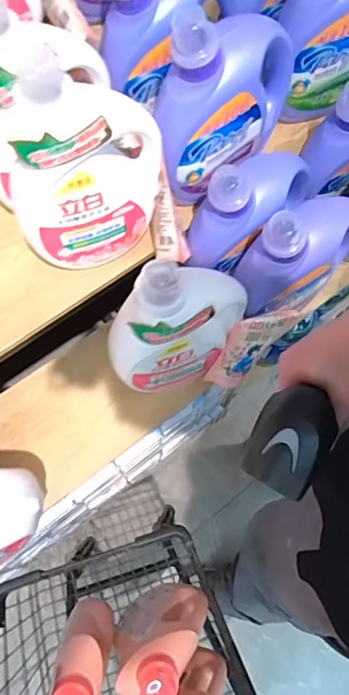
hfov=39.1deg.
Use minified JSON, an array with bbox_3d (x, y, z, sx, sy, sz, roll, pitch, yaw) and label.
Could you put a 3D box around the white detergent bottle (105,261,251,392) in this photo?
[{"bbox_3d":[0.010,-0.031,0.669,0.195,0.272,0.087,-30,74,-12],"label":"white detergent bottle"}]

